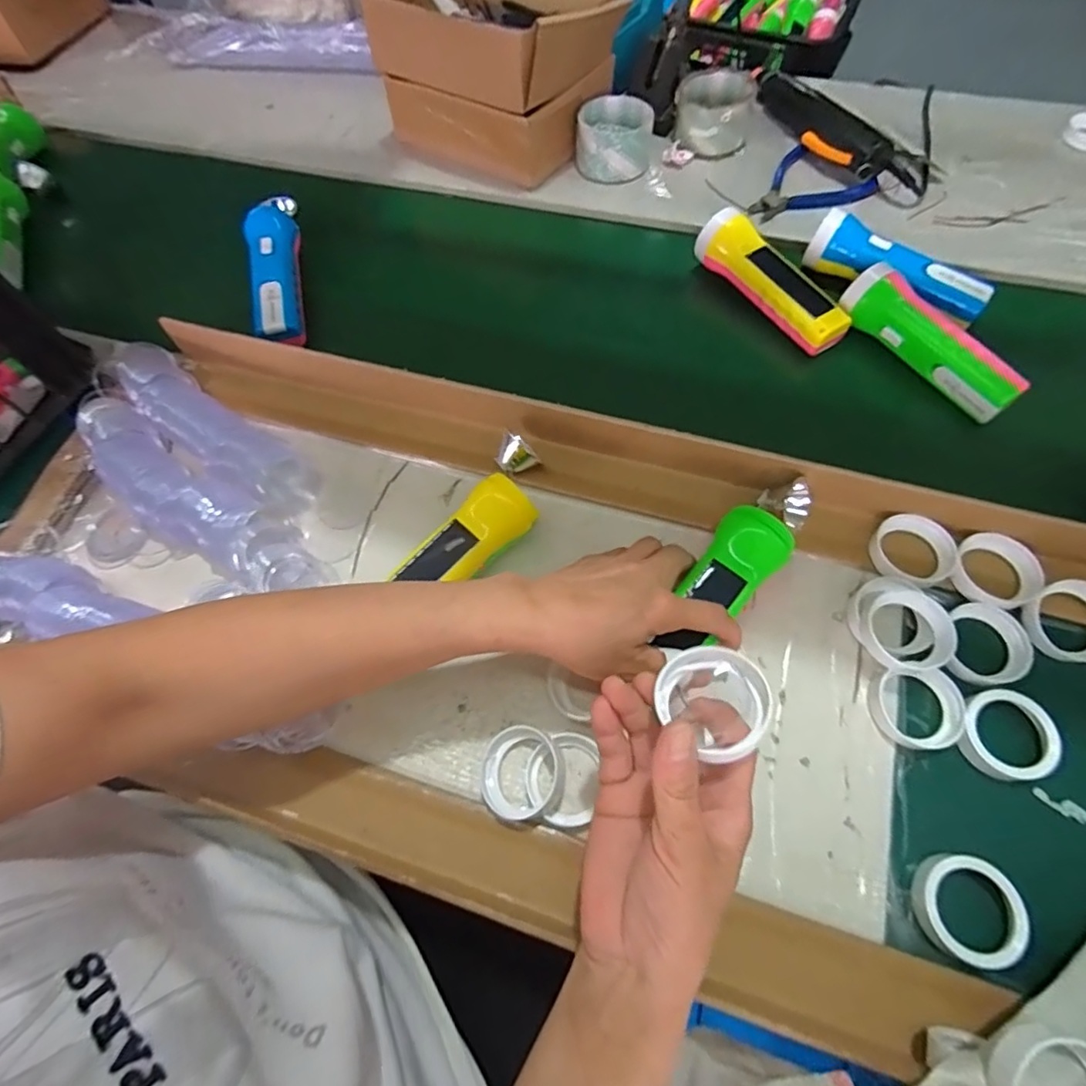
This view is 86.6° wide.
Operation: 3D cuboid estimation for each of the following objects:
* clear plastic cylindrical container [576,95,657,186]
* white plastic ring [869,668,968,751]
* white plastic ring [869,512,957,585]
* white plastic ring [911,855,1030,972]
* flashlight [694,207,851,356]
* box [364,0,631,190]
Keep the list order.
[{"bbox_3d":[0.080,-0.454,0.650,0.083,0.052,0.077,-1,63,3],"label":"clear plastic cylindrical container"},{"bbox_3d":[0.244,0.108,0.374,0.056,0.013,0.048,-5,62,0],"label":"white plastic ring"},{"bbox_3d":[0.264,0.005,0.411,0.048,0.019,0.050,-1,63,3],"label":"white plastic ring"},{"bbox_3d":[0.241,0.206,0.323,0.051,0.018,0.053,-1,63,3],"label":"white plastic ring"},{"bbox_3d":[0.211,-0.244,0.536,0.044,0.053,0.160,-31,65,-12],"label":"flashlight"},{"bbox_3d":[-0.044,-0.549,0.650,0.228,0.132,0.205,30,68,17],"label":"box"}]

